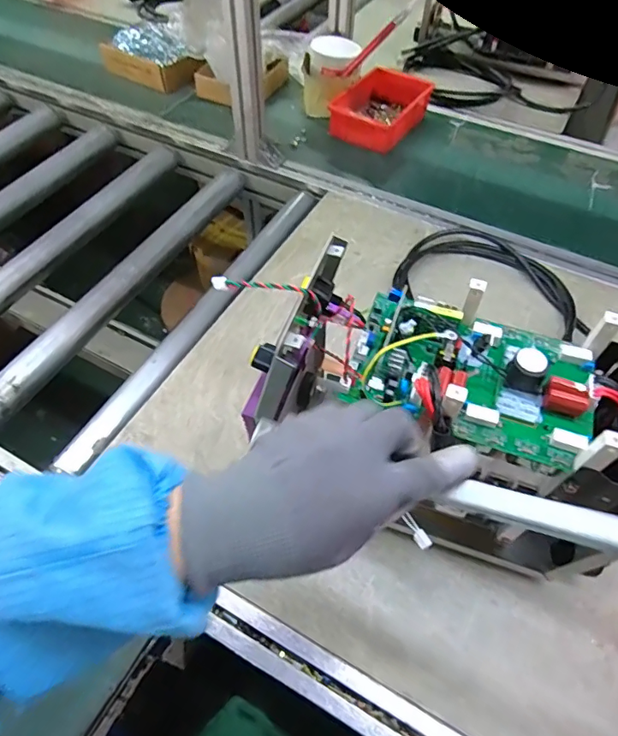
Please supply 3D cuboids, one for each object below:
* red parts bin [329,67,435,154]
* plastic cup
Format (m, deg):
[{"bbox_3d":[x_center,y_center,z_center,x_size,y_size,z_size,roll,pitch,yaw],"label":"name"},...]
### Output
[{"bbox_3d":[0.135,-0.487,0.912,0.130,0.073,0.161,27,59,17],"label":"red parts bin"},{"bbox_3d":[0.043,-0.555,0.938,0.105,0.105,0.111,3,55,2],"label":"plastic cup"}]

